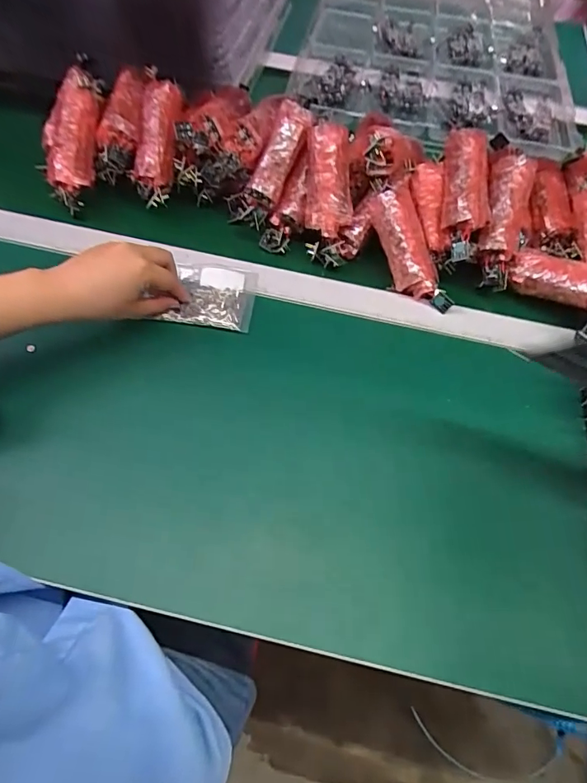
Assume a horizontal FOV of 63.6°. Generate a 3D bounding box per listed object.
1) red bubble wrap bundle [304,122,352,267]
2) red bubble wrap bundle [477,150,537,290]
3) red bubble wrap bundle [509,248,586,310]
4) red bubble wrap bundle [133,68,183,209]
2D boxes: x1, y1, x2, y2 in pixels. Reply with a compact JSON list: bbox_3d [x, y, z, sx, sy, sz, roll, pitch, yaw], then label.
[{"bbox_3d":[0.036,-0.199,0.488,0.044,0.131,0.034,-2,20,-5],"label":"red bubble wrap bundle"},{"bbox_3d":[0.220,-0.184,0.494,0.048,0.041,0.146,11,86,3],"label":"red bubble wrap bundle"},{"bbox_3d":[0.272,-0.115,0.478,0.092,0.035,0.038,27,58,37],"label":"red bubble wrap bundle"},{"bbox_3d":[-0.140,-0.262,0.494,0.042,0.031,0.123,9,100,2],"label":"red bubble wrap bundle"}]

